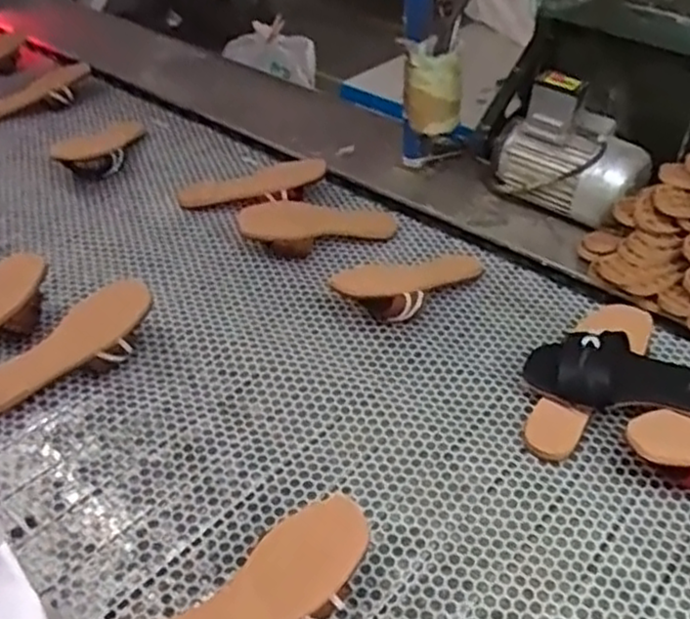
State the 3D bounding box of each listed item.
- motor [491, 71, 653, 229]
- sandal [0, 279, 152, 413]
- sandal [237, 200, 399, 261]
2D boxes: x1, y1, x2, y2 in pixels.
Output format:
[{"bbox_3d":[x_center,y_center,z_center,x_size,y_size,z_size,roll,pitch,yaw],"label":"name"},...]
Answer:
[{"bbox_3d":[0.363,-0.257,1.123,0.246,0.188,0.122,35,50,31],"label":"motor"},{"bbox_3d":[-0.368,0.057,0.953,0.253,0.050,0.097,-37,50,-15],"label":"sandal"},{"bbox_3d":[-0.037,-0.137,1.165,0.261,0.045,0.129,-6,40,-9],"label":"sandal"}]

